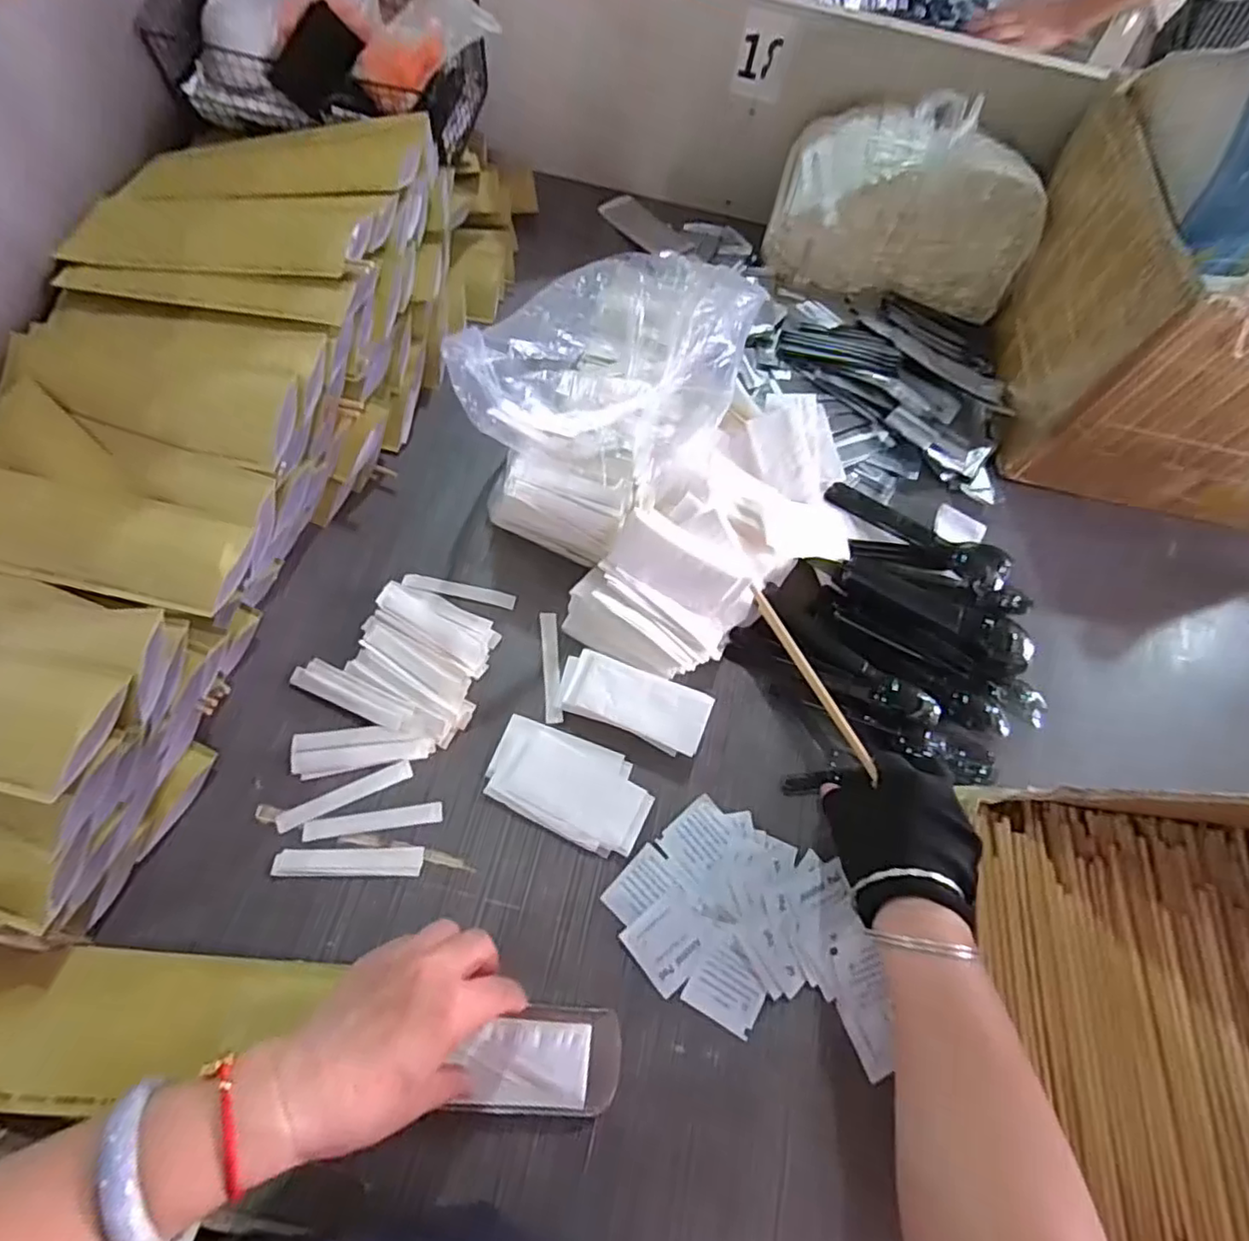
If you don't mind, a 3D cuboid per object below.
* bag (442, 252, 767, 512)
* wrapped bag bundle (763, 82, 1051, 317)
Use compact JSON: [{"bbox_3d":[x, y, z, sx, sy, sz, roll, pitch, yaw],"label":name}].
[{"bbox_3d":[-0.001,-0.212,0.479,0.168,0.110,0.283,29,66,6],"label":"bag"},{"bbox_3d":[0.287,-0.426,0.649,0.255,0.143,0.106,11,66,-2],"label":"wrapped bag bundle"}]

